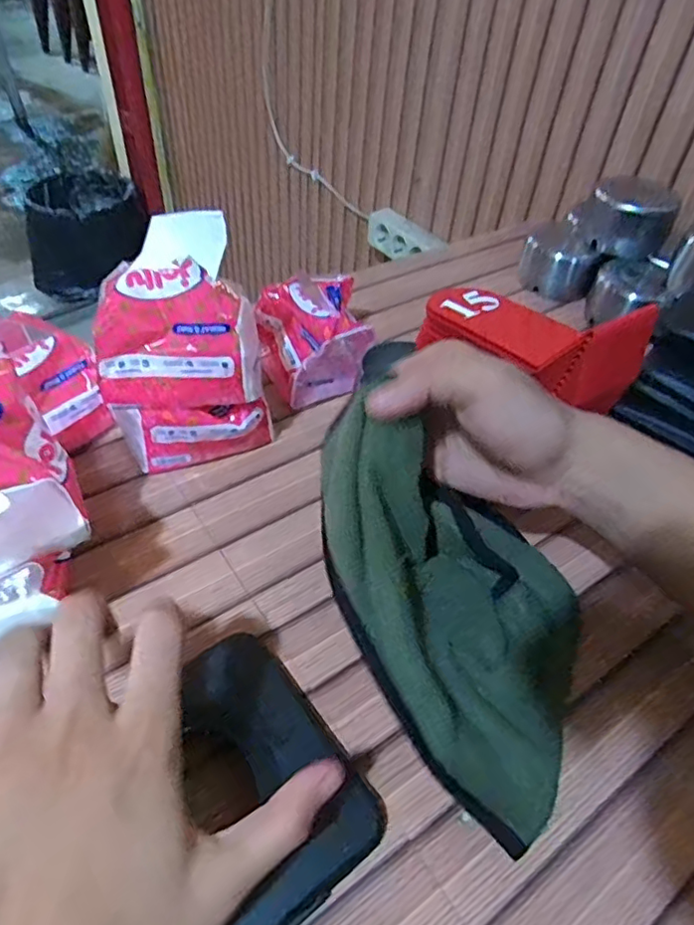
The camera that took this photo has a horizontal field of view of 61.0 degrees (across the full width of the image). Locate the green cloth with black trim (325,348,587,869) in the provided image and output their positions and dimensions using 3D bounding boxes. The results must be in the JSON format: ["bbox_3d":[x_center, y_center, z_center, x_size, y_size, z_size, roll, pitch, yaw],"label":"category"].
[{"bbox_3d":[0.067,0.051,0.300,0.132,0.126,0.194,-24,53,-26],"label":"green cloth with black trim"}]

